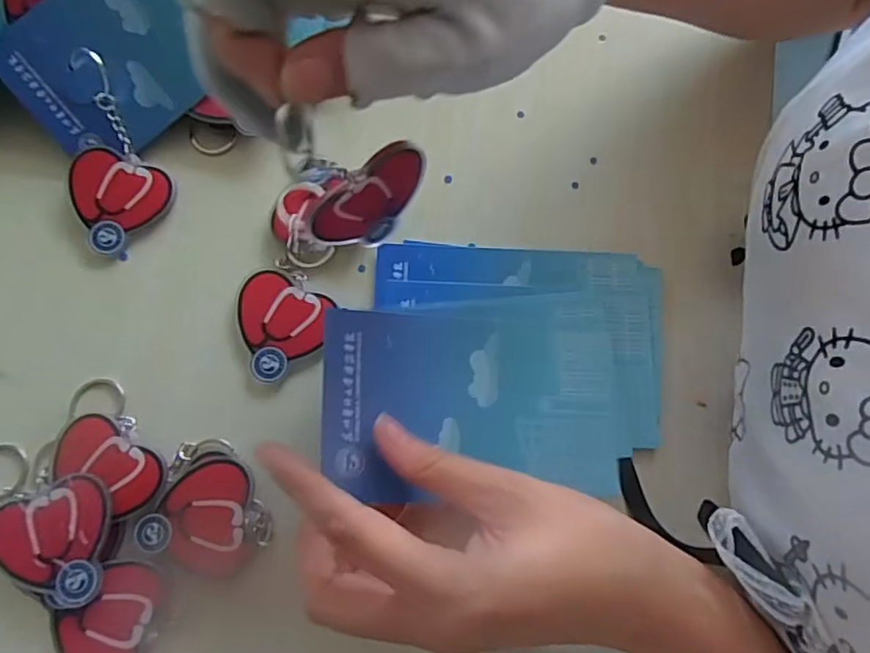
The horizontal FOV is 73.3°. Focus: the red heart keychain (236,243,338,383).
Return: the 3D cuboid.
[{"bbox_3d":[-0.072,-0.007,0.288,0.049,0.005,0.059,-15,77,-6],"label":"red heart keychain"}]

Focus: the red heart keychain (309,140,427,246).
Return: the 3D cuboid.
[{"bbox_3d":[-0.026,-0.048,0.234,0.049,0.047,0.008,-36,78,-10],"label":"red heart keychain"}]

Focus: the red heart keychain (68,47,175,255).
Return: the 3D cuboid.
[{"bbox_3d":[-0.167,-0.084,0.294,0.048,0.025,0.083,-25,78,-9],"label":"red heart keychain"}]

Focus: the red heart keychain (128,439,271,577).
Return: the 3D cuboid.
[{"bbox_3d":[-0.099,0.080,0.258,0.054,0.004,0.053,1,75,-3],"label":"red heart keychain"}]

